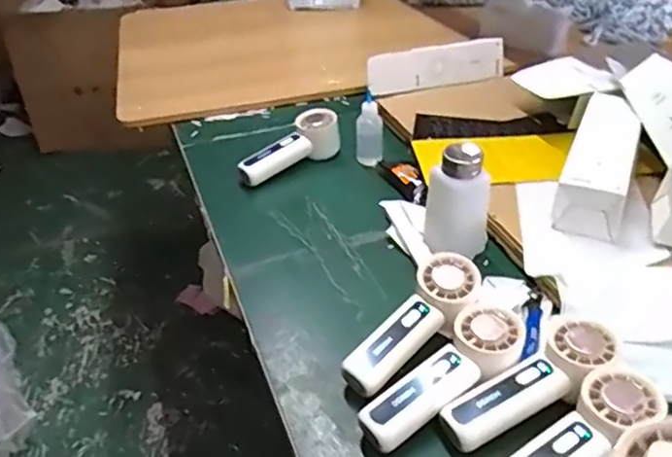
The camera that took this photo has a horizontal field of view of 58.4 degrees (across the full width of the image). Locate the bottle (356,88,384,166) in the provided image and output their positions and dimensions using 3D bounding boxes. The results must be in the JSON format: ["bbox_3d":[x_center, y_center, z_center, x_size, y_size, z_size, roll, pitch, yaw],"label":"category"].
[{"bbox_3d":[0.045,-0.132,0.813,0.028,0.094,0.030,-20,39,-24],"label":"bottle"}]

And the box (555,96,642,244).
[{"bbox_3d":[0.309,-0.079,0.696,0.071,0.062,0.231,15,38,22],"label":"box"}]

